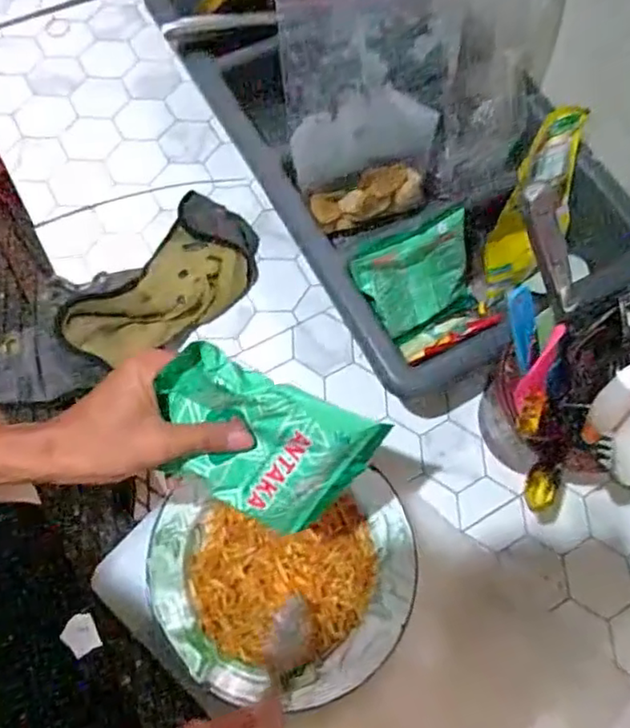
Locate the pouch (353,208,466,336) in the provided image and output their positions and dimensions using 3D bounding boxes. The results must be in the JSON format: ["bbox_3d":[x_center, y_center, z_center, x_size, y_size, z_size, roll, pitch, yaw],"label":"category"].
[{"bbox_3d":[0.093,-0.075,0.581,0.107,0.106,0.010,-28,41,-9],"label":"pouch"}]

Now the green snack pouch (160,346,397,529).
[{"bbox_3d":[-0.036,0.051,0.397,0.133,0.108,0.019,27,31,-5],"label":"green snack pouch"}]

